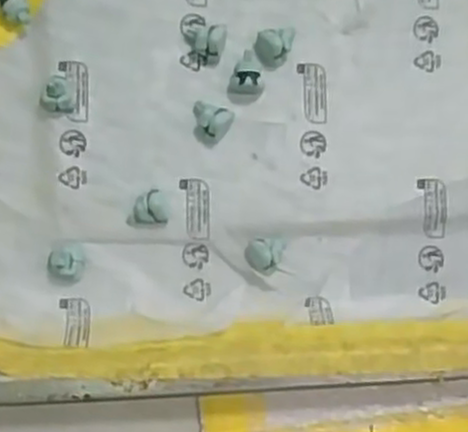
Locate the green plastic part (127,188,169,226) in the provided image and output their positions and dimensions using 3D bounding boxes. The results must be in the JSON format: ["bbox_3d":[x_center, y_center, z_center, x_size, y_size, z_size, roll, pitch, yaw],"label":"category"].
[{"bbox_3d":[-0.030,-0.003,0.273,0.014,0.010,0.012,-1,84,-4],"label":"green plastic part"}]

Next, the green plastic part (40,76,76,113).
[{"bbox_3d":[-0.063,-0.044,0.277,0.012,0.012,0.013,0,84,-4],"label":"green plastic part"}]

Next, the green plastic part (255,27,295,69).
[{"bbox_3d":[0.015,-0.063,0.282,0.012,0.010,0.016,18,83,-2],"label":"green plastic part"}]

